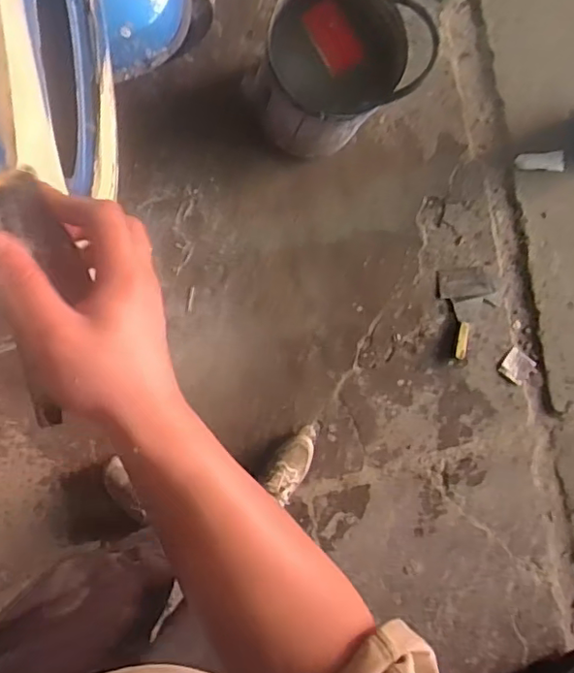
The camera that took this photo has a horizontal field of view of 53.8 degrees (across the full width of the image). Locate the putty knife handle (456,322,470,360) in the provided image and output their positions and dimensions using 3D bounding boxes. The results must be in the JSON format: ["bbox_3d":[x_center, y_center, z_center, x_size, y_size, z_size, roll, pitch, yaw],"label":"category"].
[{"bbox_3d":[0.467,0.011,1.505,0.027,0.013,0.099,11,91,-8],"label":"putty knife handle"}]

